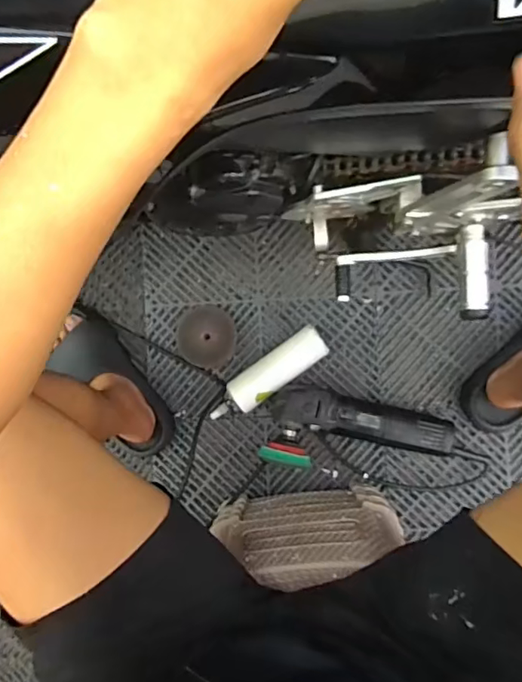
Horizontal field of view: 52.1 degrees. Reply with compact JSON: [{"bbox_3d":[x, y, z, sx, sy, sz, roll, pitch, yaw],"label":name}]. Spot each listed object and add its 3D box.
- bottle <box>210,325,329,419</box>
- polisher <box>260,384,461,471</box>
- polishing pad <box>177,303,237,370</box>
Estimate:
[{"bbox_3d":[0.009,0.059,0.878,0.218,0.059,0.058,-37,87,4],"label":"bottle"},{"bbox_3d":[0.153,0.160,0.855,0.278,0.081,0.134,15,91,5],"label":"polisher"},{"bbox_3d":[-0.092,-0.008,0.904,0.093,0.031,0.106,2,90,5],"label":"polishing pad"}]

